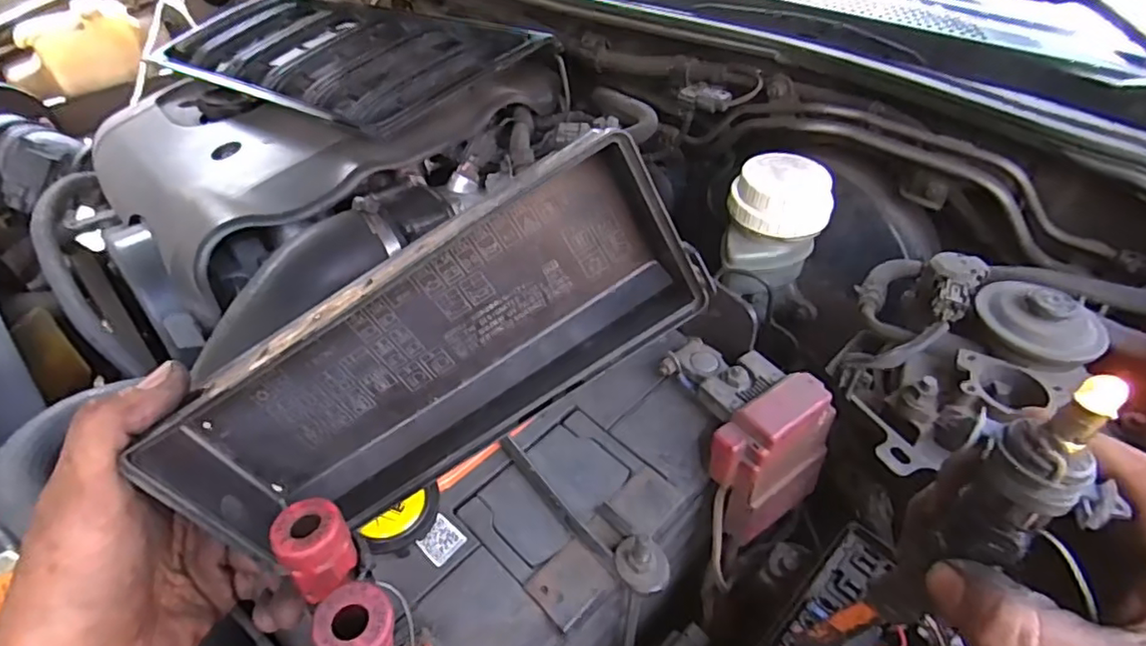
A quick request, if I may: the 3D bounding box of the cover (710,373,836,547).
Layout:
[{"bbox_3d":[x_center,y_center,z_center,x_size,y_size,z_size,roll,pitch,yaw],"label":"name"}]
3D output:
[{"bbox_3d":[0.120,0.087,0.367,0.073,0.103,0.038,-26,51,-24],"label":"cover"}]

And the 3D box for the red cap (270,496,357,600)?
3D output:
[{"bbox_3d":[-0.086,0.076,0.200,0.021,0.025,0.024,-31,53,-28],"label":"red cap"}]

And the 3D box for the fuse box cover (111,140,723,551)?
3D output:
[{"bbox_3d":[-0.061,0.015,0.256,0.228,0.098,0.055,-31,49,0],"label":"fuse box cover"}]

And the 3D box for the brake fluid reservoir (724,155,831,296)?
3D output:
[{"bbox_3d":[0.171,-0.080,0.503,0.081,0.091,0.088,14,46,13],"label":"brake fluid reservoir"}]

